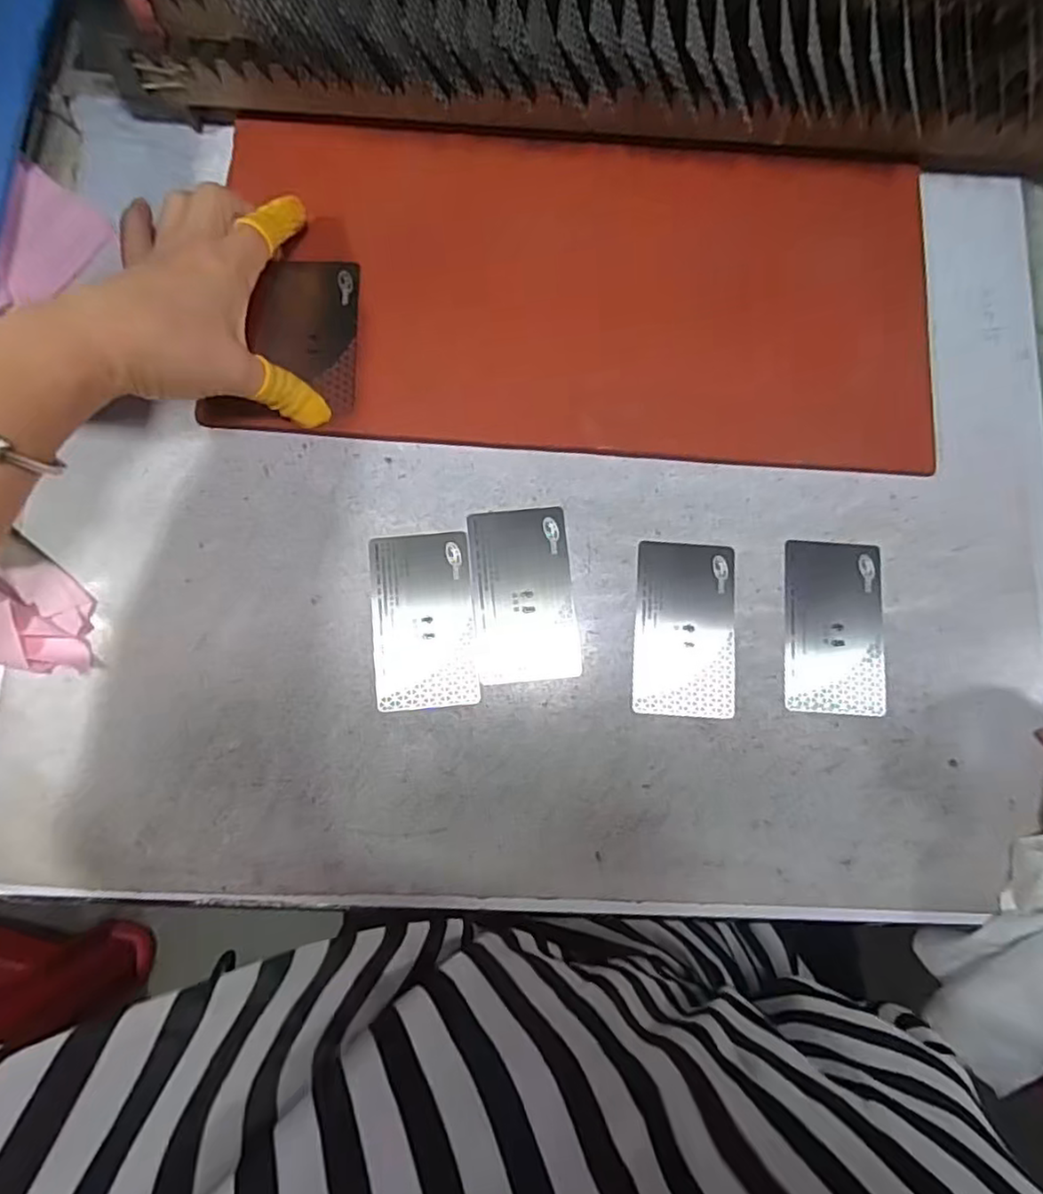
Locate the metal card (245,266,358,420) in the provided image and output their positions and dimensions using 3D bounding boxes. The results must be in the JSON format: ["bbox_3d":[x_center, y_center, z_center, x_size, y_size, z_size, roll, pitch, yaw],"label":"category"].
[{"bbox_3d":[-0.114,-0.138,0.350,0.053,0.004,0.085,1,79,-5],"label":"metal card"}]

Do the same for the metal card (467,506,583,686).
[{"bbox_3d":[0.001,-0.002,0.337,0.050,0.004,0.087,-5,81,-3],"label":"metal card"}]

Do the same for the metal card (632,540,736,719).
[{"bbox_3d":[0.084,0.016,0.338,0.050,0.004,0.087,4,81,-1],"label":"metal card"}]

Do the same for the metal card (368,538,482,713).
[{"bbox_3d":[-0.049,0.011,0.333,0.051,0.004,0.087,-5,81,-3],"label":"metal card"}]

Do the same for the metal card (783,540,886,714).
[{"bbox_3d":[0.161,0.015,0.339,0.051,0.004,0.087,3,81,-1],"label":"metal card"}]

